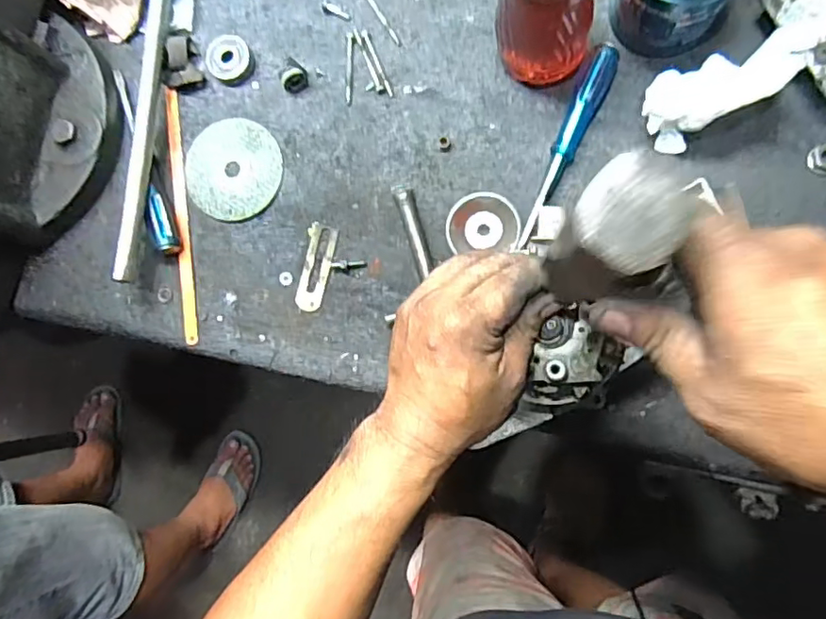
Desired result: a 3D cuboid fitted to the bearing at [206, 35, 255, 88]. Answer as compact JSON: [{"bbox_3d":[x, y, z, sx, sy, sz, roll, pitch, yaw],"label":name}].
[{"bbox_3d":[-0.183,-0.250,0.577,0.045,0.017,0.047,-1,85,7],"label":"bearing"}]

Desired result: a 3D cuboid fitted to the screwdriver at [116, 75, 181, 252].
[{"bbox_3d":[-0.267,-0.150,0.567,0.020,0.017,0.200,-19,83,5],"label":"screwdriver"}]

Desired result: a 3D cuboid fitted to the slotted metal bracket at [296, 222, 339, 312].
[{"bbox_3d":[-0.095,-0.040,0.565,0.028,0.004,0.084,12,86,8],"label":"slotted metal bracket"}]

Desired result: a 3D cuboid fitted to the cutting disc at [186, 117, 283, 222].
[{"bbox_3d":[-0.181,-0.140,0.577,0.096,0.006,0.100,0,88,5],"label":"cutting disc"}]

